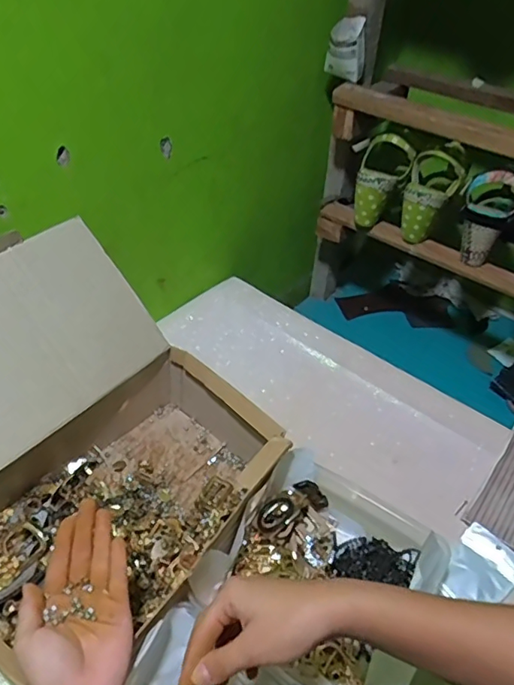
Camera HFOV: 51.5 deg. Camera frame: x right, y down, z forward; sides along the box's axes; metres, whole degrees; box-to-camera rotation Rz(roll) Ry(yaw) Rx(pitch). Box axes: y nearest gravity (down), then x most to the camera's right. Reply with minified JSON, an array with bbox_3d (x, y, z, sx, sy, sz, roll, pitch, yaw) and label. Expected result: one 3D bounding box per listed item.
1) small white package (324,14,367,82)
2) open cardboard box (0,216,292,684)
[{"bbox_3d":[0.135,-0.443,0.804,0.056,0.078,0.045,10,42,6],"label":"small white package"},{"bbox_3d":[-0.187,0.090,0.539,0.338,0.223,0.318,32,50,26],"label":"open cardboard box"}]

